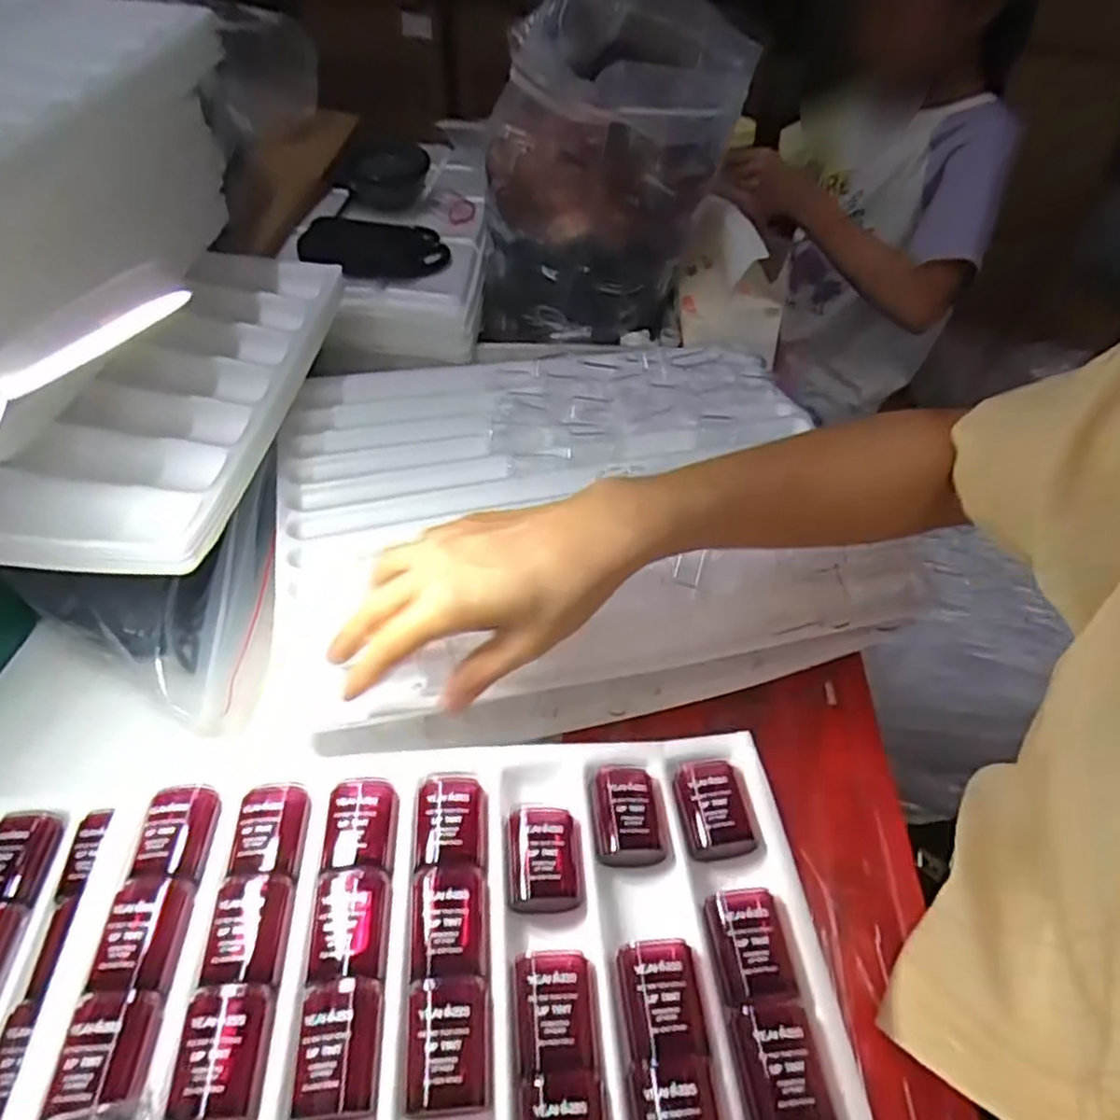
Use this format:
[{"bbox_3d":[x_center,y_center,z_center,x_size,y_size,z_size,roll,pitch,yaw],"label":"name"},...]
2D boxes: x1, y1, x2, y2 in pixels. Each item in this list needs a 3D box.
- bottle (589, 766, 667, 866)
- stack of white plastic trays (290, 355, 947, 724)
[{"bbox_3d":[0.031,0.121,0.349,0.032,0.023,0.049,1,45,-3],"label":"bottle"},{"bbox_3d":[0.008,-0.040,0.514,0.379,0.062,0.306,-10,47,-9],"label":"stack of white plastic trays"}]

